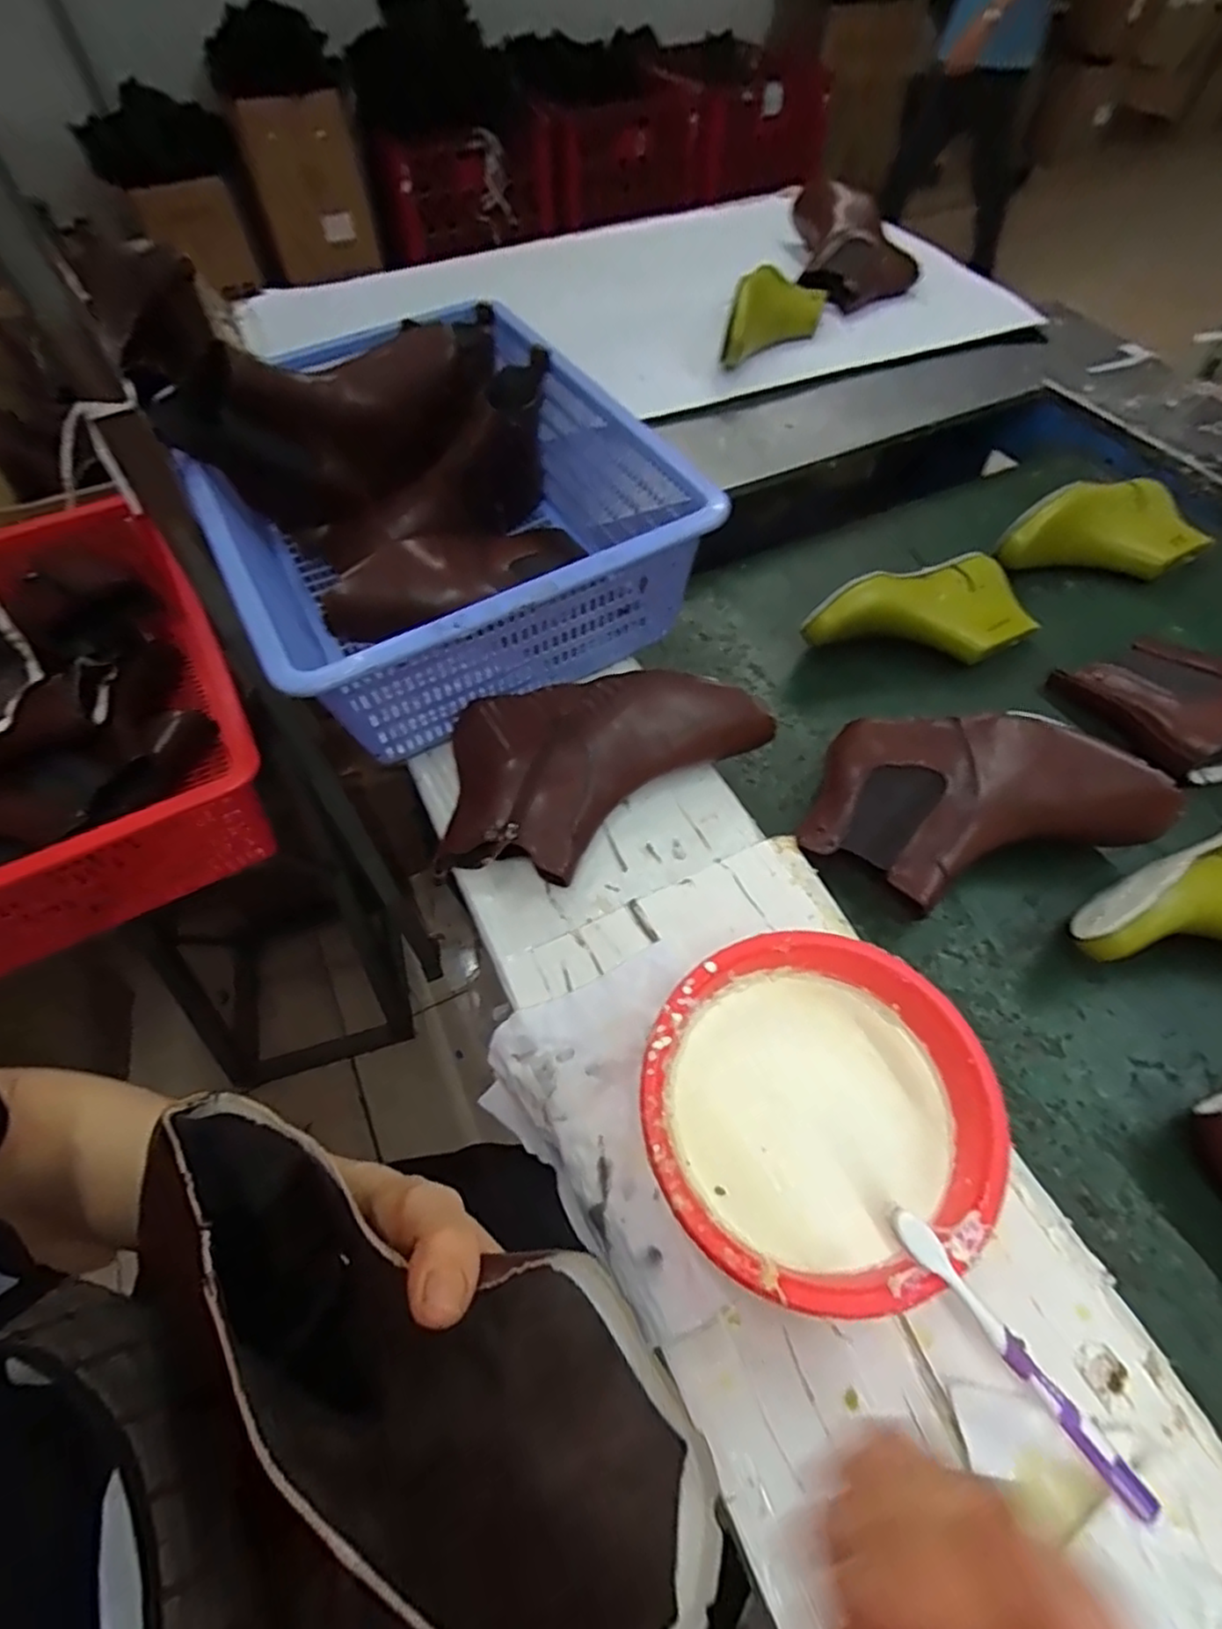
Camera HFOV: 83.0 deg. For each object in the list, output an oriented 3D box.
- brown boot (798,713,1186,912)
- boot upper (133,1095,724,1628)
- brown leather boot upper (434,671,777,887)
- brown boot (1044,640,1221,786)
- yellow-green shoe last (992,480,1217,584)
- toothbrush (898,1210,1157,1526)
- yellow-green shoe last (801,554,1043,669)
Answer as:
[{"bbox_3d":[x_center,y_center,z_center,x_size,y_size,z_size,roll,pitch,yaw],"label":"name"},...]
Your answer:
[{"bbox_3d":[0.291,0.008,0.548,0.246,0.089,0.159,21,60,16],"label":"brown boot"},{"bbox_3d":[-0.079,0.179,0.246,0.245,0.105,0.082,19,59,24],"label":"boot upper"},{"bbox_3d":[-0.005,-0.033,0.554,0.257,0.069,0.147,-8,57,-2],"label":"brown leather boot upper"},{"bbox_3d":[0.568,-0.122,0.644,0.234,0.068,0.172,-23,59,-13],"label":"brown boot"},{"bbox_3d":[0.543,-0.307,0.760,0.235,0.086,0.089,-16,58,-9],"label":"yellow-green shoe last"},{"bbox_3d":[0.195,0.262,0.332,0.014,0.014,0.175,-39,87,-21],"label":"toothbrush"},{"bbox_3d":[0.313,-0.190,0.694,0.231,0.075,0.107,-24,59,-13],"label":"yellow-green shoe last"}]

